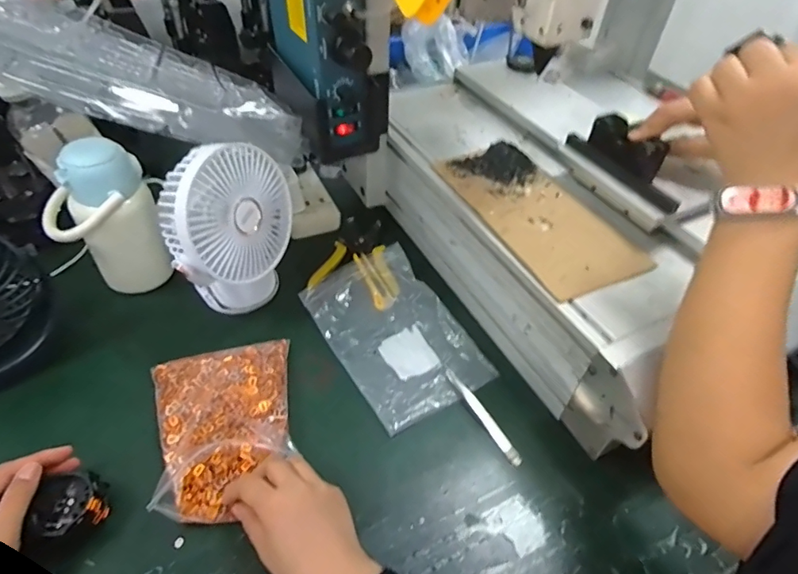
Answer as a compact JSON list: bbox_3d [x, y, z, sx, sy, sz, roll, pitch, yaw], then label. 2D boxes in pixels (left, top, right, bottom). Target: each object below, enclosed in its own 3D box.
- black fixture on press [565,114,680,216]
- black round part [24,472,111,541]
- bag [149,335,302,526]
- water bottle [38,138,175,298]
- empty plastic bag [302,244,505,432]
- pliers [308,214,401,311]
[{"bbox_3d":[0.242,-0.139,0.494,0.043,0.050,0.147,-16,50,-19],"label":"black fixture on press"},{"bbox_3d":[-0.277,0.185,0.401,0.047,0.027,0.047,1,49,-1],"label":"black round part"},{"bbox_3d":[-0.168,0.128,0.460,0.129,0.029,0.170,-13,51,-13],"label":"bag"},{"bbox_3d":[-0.336,-0.075,0.545,0.110,0.172,0.068,-24,54,-21],"label":"water bottle"},{"bbox_3d":[-0.005,0.050,0.566,0.145,0.027,0.216,-23,52,-24],"label":"empty plastic bag"},{"bbox_3d":[-0.044,-0.042,0.653,0.112,0.016,0.161,12,47,7],"label":"pliers"}]

